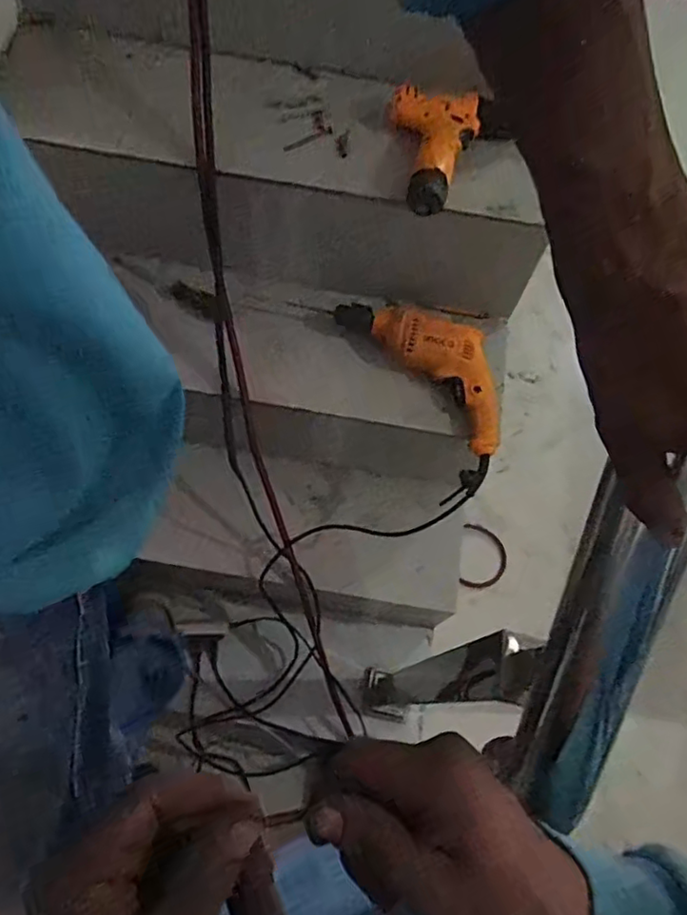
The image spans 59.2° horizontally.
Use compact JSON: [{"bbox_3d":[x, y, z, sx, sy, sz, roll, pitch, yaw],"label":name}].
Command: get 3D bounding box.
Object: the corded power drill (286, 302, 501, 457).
[{"bbox_3d":[0.126,-0.163,0.948,0.352,0.074,0.151,41,70,15],"label":"corded power drill"}]

